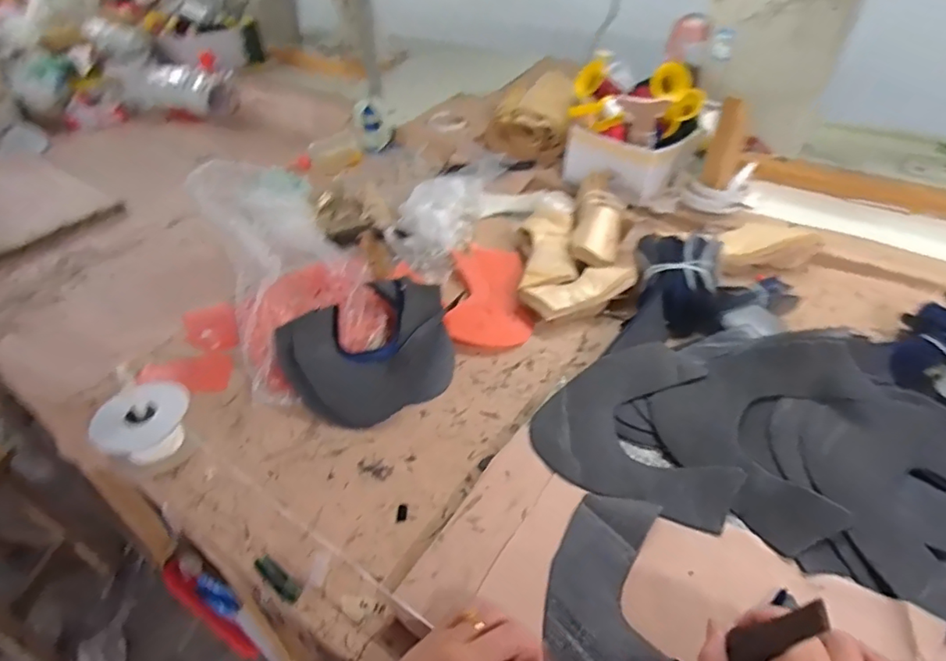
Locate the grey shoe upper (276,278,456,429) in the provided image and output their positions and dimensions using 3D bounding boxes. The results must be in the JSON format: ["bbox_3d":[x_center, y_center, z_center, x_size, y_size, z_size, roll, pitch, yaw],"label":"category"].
[{"bbox_3d":[-0.121,0.016,0.674,0.216,0.052,0.195,-22,46,-21],"label":"grey shoe upper"}]

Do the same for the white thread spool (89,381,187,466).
[{"bbox_3d":[-0.342,0.101,0.576,0.092,0.058,0.076,-33,51,-30],"label":"white thread spool"}]

